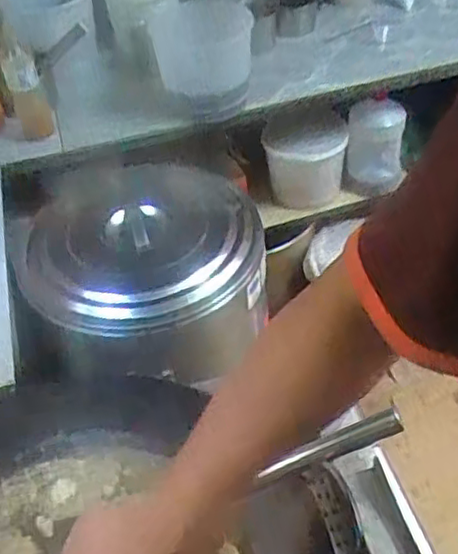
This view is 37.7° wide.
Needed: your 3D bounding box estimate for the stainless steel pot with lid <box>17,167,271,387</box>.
[{"bbox_3d":[-0.156,-0.026,1.256,0.410,0.233,0.393,-3,45,3],"label":"stainless steel pot with lid"}]

